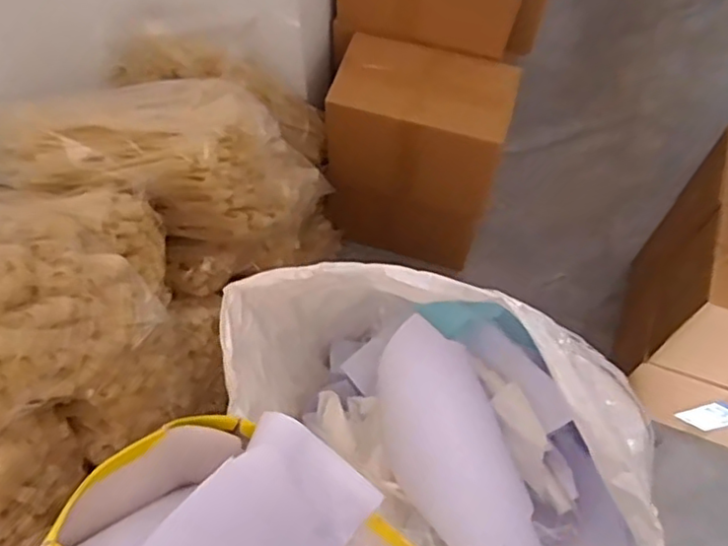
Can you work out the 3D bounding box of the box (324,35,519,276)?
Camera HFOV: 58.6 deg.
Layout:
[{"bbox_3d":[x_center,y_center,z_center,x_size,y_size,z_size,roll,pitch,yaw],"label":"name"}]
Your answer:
[{"bbox_3d":[0.104,-0.239,1.345,0.341,0.389,0.211,10,60,5],"label":"box"}]

